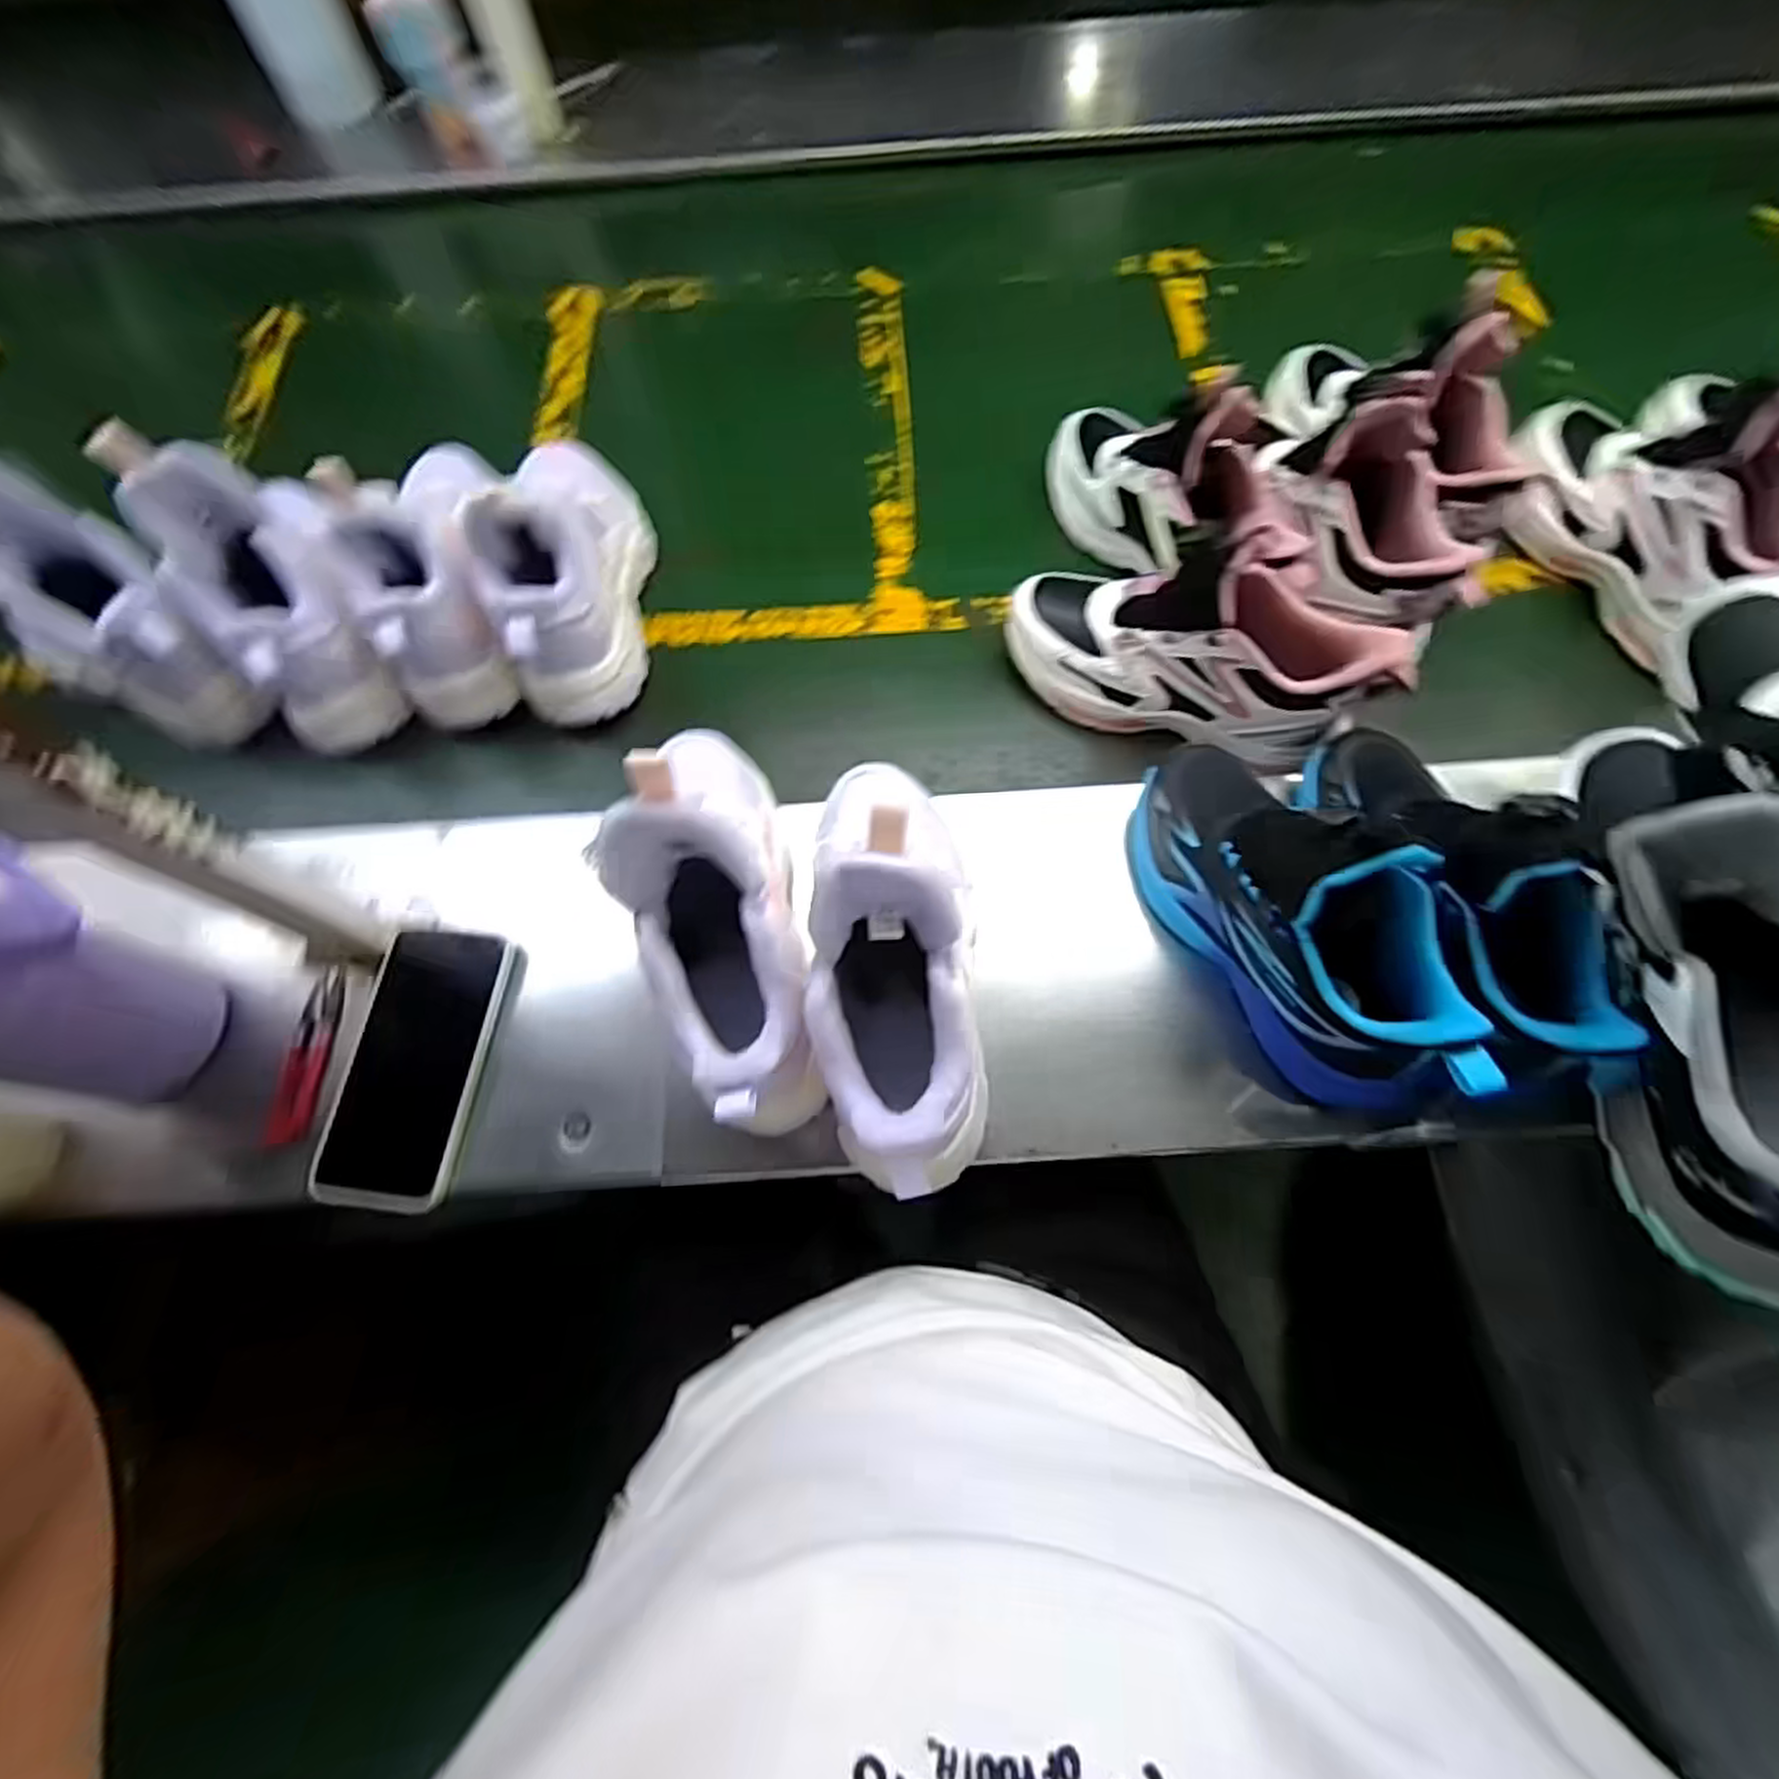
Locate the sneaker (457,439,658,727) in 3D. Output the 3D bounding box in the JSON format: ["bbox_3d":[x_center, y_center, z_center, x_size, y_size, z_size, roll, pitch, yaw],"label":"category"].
[{"bbox_3d":[-0.232,-0.256,0.557,0.083,0.124,0.246,-3,68,-1],"label":"sneaker"}]

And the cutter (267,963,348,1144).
[{"bbox_3d":[-0.356,0.100,0.474,0.027,0.006,0.105,-1,68,0],"label":"cutter"}]

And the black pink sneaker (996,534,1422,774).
[{"bbox_3d":[0.203,-0.172,0.513,0.245,0.152,0.094,22,70,9],"label":"black pink sneaker"}]

